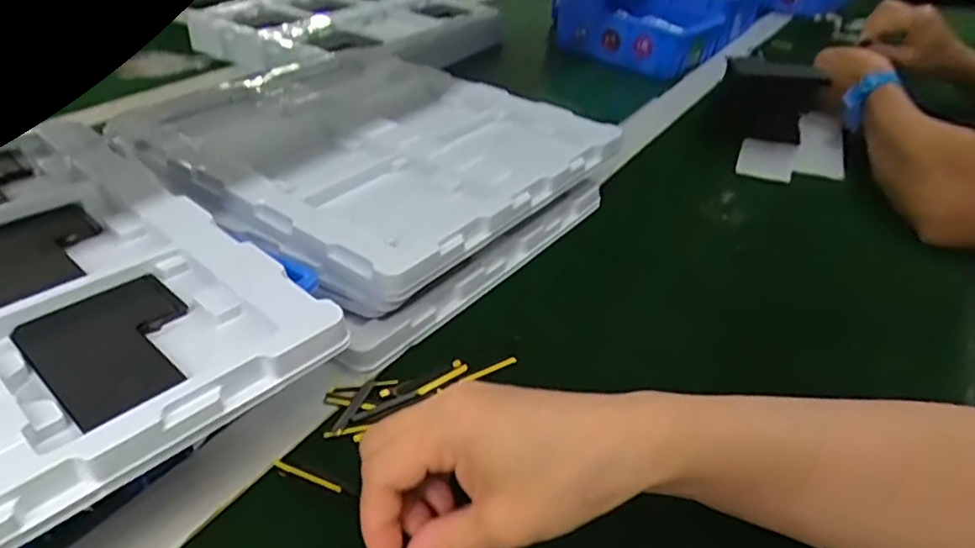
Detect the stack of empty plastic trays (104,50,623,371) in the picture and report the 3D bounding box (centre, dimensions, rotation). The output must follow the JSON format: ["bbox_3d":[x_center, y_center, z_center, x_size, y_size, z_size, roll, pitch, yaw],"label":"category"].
[{"bbox_3d":[-0.103,-0.100,0.538,0.325,0.050,0.302,26,42,27],"label":"stack of empty plastic trays"}]

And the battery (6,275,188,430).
[{"bbox_3d":[-0.165,0.029,0.292,0.085,0.004,0.064,30,44,30],"label":"battery"}]

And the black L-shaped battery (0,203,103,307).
[{"bbox_3d":[-0.243,-0.014,0.351,0.079,0.004,0.067,30,44,30],"label":"black L-shaped battery"}]

